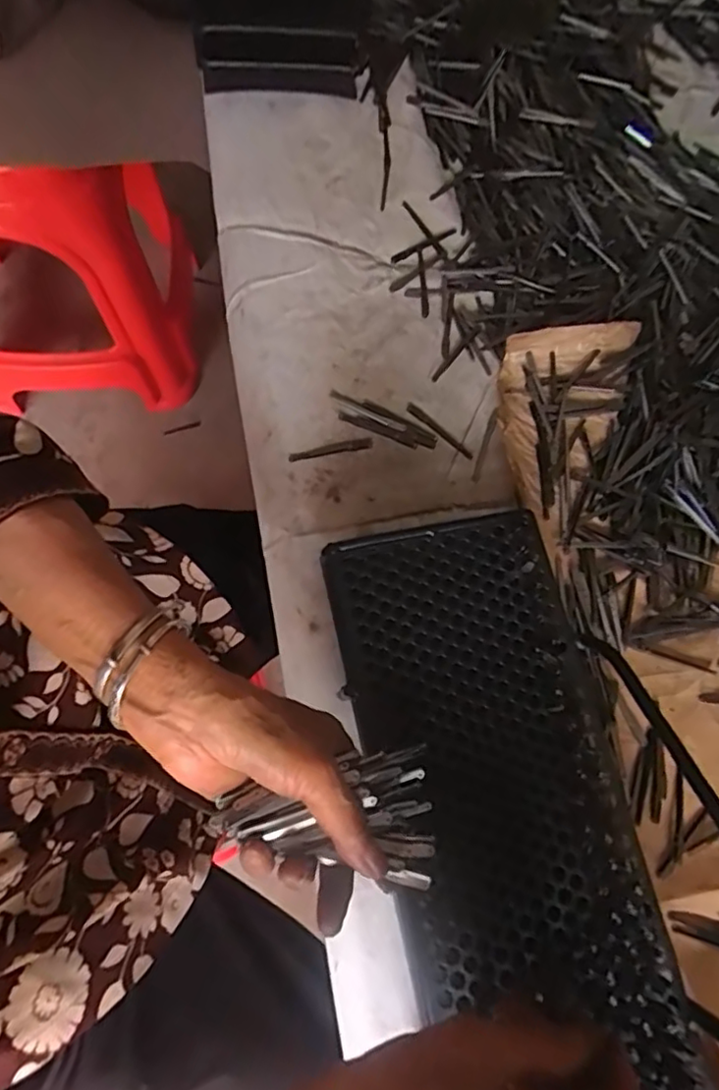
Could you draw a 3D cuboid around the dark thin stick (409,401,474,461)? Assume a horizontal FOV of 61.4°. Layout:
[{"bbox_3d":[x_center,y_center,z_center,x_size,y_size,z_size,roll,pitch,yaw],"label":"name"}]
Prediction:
[{"bbox_3d":[0.066,-0.093,0.497,0.068,0.004,0.008,41,74,7],"label":"dark thin stick"}]

